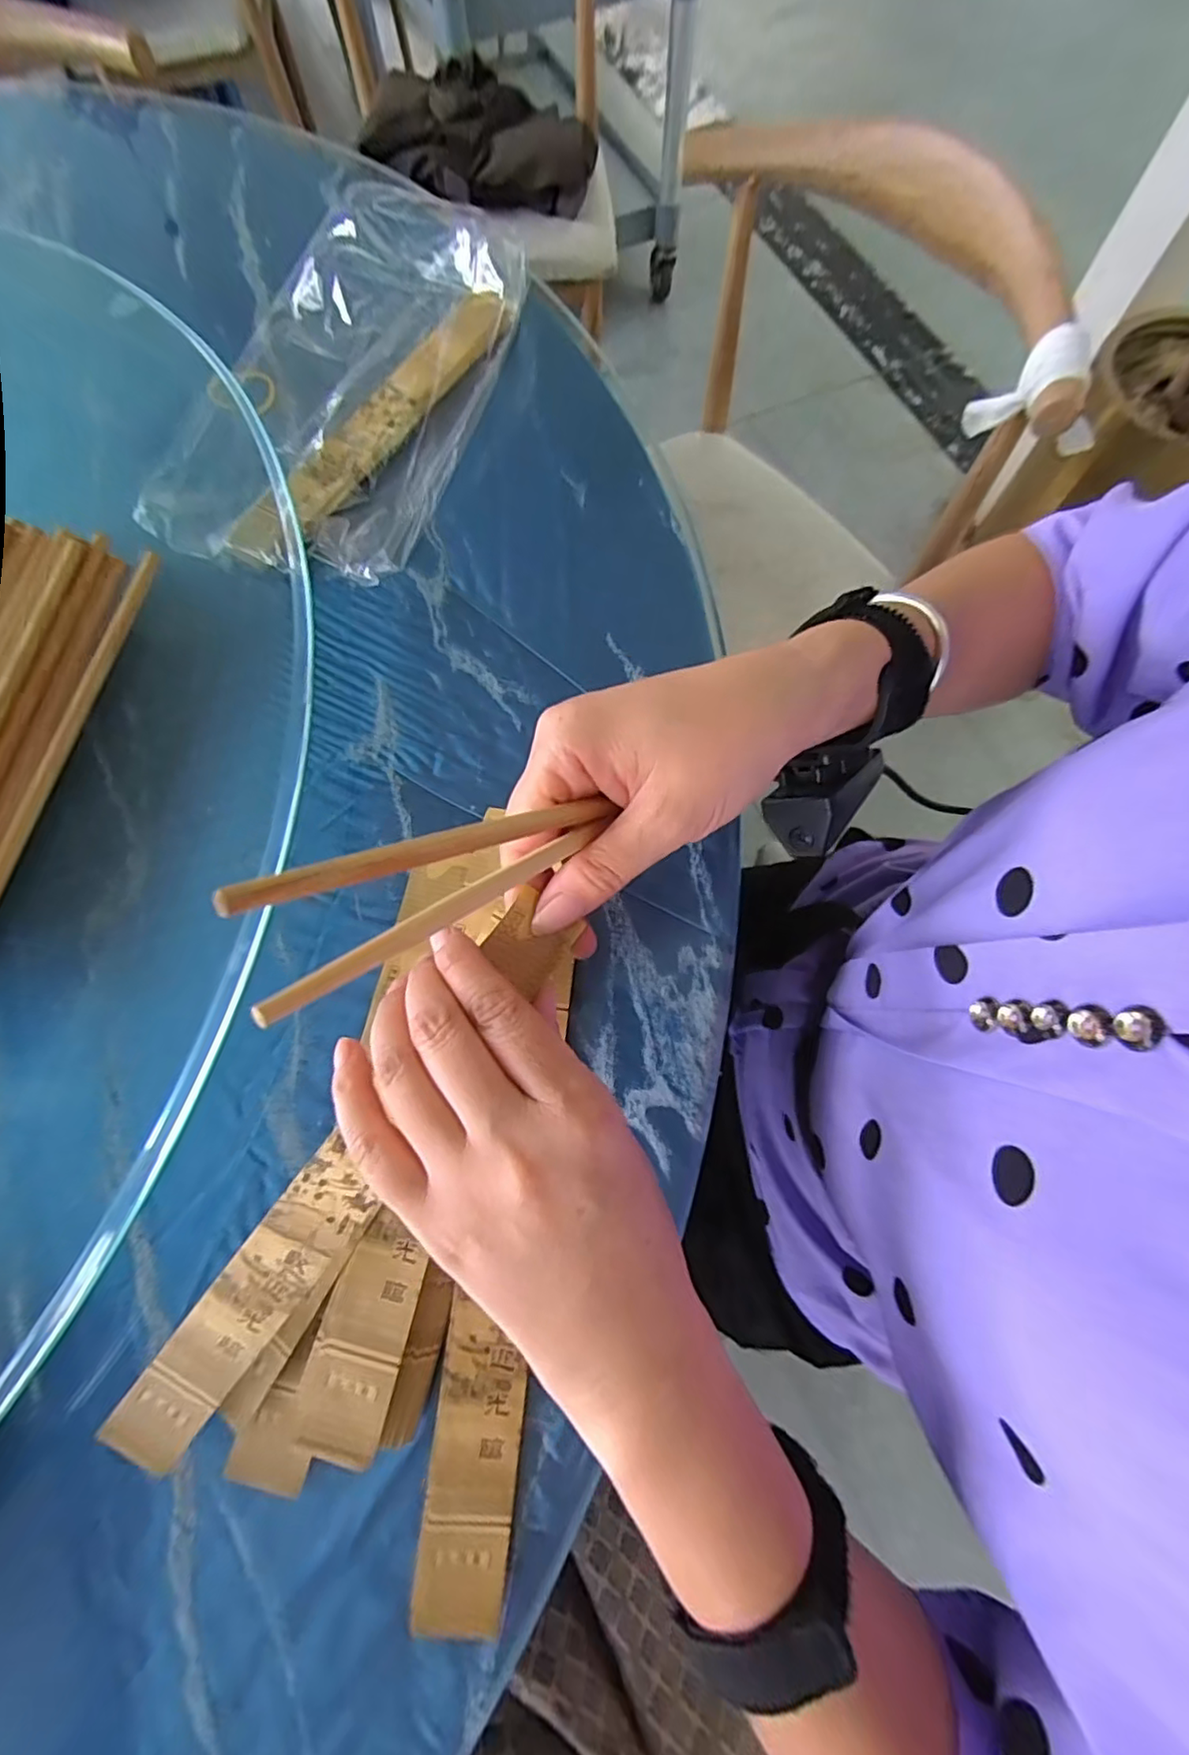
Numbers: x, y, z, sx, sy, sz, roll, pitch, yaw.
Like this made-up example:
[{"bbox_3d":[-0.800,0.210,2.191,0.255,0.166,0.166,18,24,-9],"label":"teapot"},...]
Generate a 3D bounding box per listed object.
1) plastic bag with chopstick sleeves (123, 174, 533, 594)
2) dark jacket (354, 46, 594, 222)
[{"bbox_3d":[-0.165,-0.319,0.397,0.180,0.049,0.287,17,74,7],"label":"plastic bag with chopstick sleeves"},{"bbox_3d":[-0.184,-1.148,0.959,0.363,0.111,0.147,-2,72,2],"label":"dark jacket"}]

